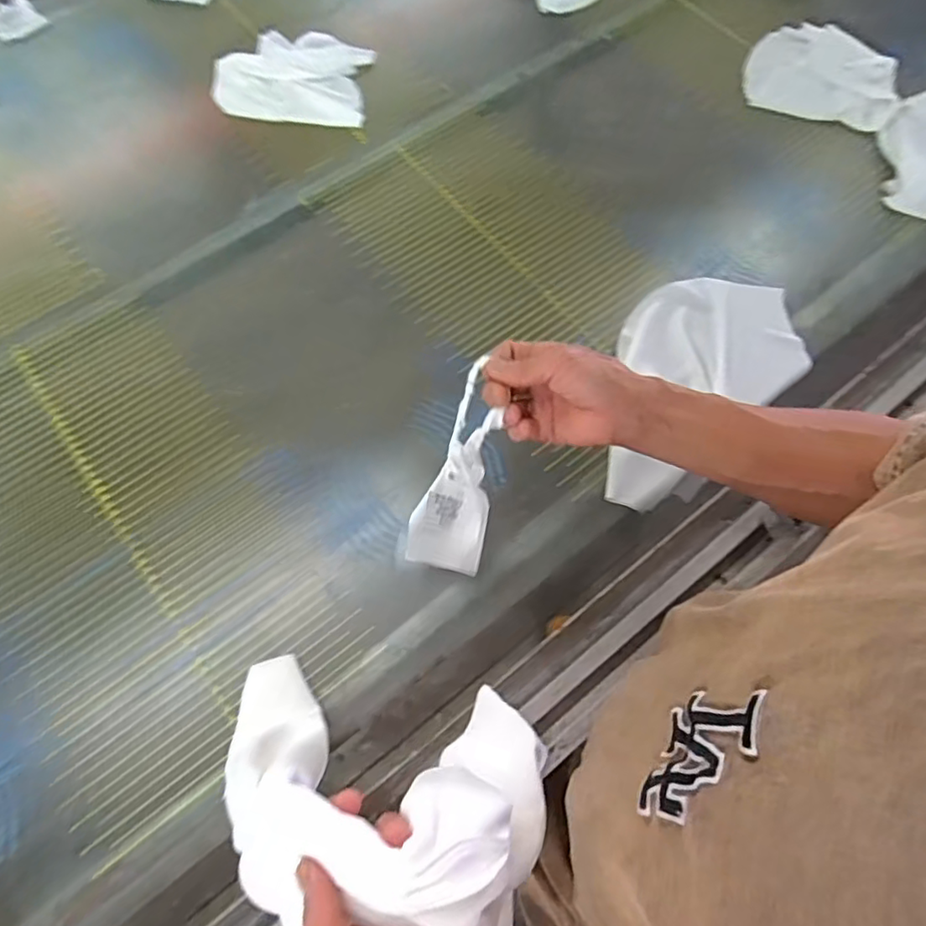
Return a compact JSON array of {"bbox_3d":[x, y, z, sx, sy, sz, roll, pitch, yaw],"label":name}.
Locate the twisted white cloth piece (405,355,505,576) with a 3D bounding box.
[{"bbox_3d":[0.000,0.007,0.503,0.062,0.035,0.175,16,111,7],"label":"twisted white cloth piece"}]

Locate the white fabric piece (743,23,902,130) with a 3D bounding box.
[{"bbox_3d":[0.473,-0.518,0.784,0.183,0.012,0.160,17,70,7],"label":"white fabric piece"}]

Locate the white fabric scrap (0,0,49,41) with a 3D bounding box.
[{"bbox_3d":[-0.619,-0.608,0.815,0.087,0.005,0.069,42,75,15],"label":"white fabric scrap"}]

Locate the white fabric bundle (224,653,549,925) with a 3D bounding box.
[{"bbox_3d":[-0.064,0.210,0.395,0.241,0.188,0.123,8,69,4],"label":"white fabric bundle"}]

